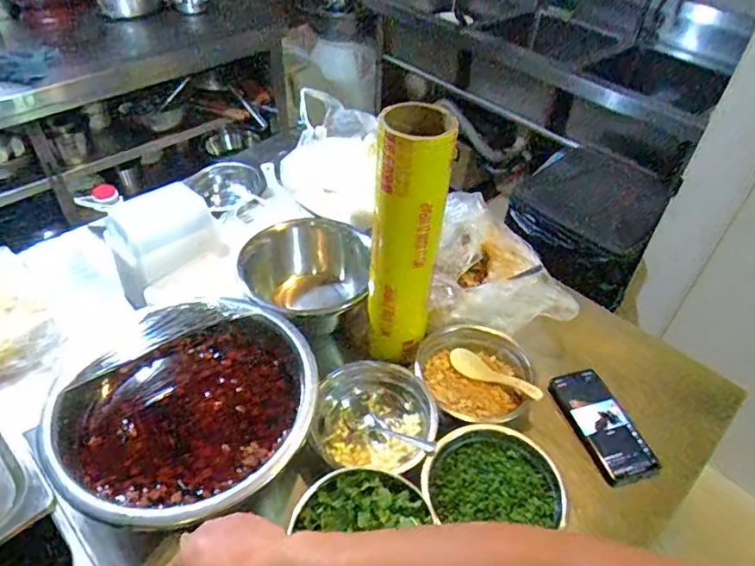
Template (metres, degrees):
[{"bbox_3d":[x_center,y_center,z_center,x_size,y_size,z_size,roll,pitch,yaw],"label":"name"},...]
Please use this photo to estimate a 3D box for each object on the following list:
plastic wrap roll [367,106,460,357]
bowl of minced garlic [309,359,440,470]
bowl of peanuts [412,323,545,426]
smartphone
[{"bbox_3d":[0.035,-0.048,0.695,0.088,0.341,0.079,13,45,9],"label":"plastic wrap roll"},{"bbox_3d":[-0.002,0.167,0.699,0.149,0.086,0.133,4,45,0],"label":"bowl of minced garlic"},{"bbox_3d":[0.133,0.119,0.750,0.147,0.069,0.148,2,45,-2],"label":"bowl of peanuts"},{"bbox_3d":[0.301,0.188,0.740,0.075,0.014,0.167,-17,45,-9],"label":"smartphone"}]

